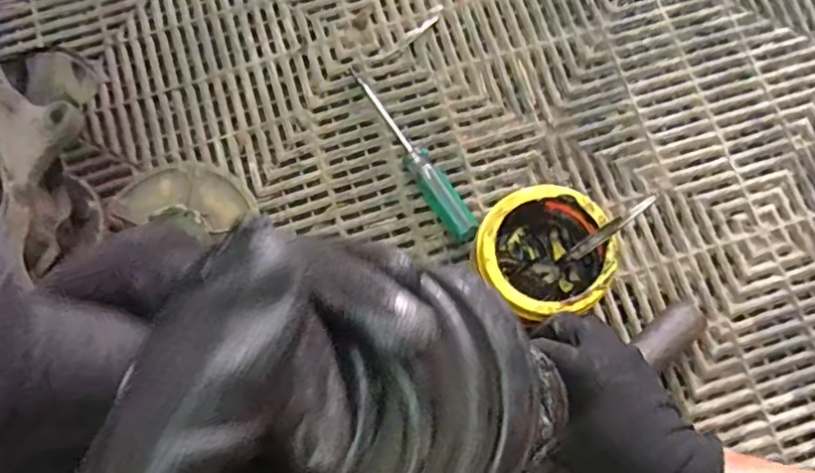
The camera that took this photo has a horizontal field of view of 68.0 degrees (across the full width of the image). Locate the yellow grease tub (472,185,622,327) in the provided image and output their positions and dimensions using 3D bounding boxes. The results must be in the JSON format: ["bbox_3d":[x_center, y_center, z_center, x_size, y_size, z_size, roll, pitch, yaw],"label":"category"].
[{"bbox_3d":[0.109,0.016,0.488,0.104,0.075,0.100,0,78,1],"label":"yellow grease tub"}]

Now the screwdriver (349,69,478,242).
[{"bbox_3d":[0.005,-0.074,0.527,0.024,0.026,0.183,-32,79,-5],"label":"screwdriver"}]

